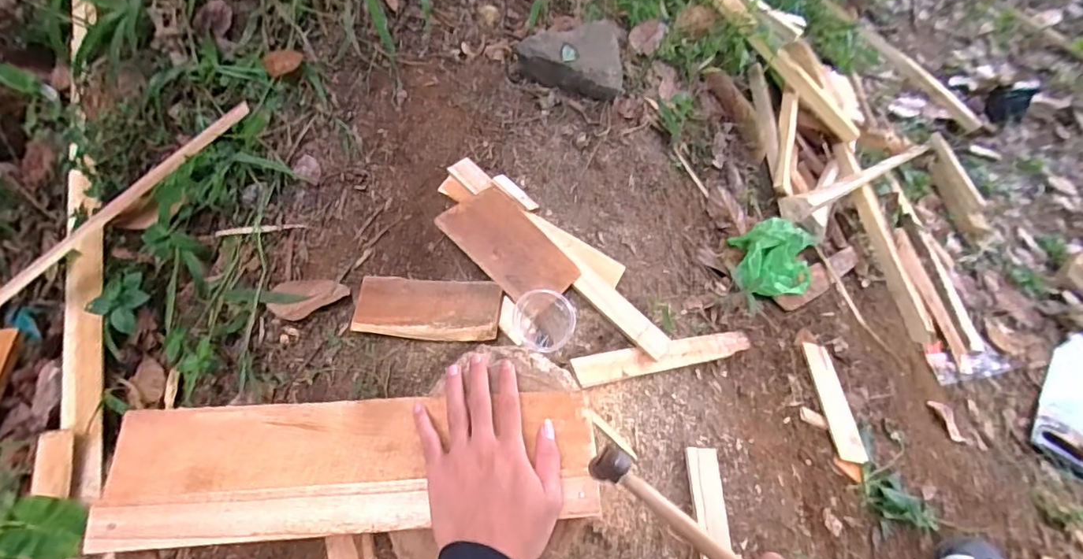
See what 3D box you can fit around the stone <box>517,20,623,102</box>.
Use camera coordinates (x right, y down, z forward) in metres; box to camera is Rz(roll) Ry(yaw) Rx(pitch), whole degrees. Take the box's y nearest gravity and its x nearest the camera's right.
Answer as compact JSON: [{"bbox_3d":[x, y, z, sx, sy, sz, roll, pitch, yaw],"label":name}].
[{"bbox_3d":[0.046,-0.361,0.857,0.169,0.087,0.097,-2,58,-5],"label":"stone"}]

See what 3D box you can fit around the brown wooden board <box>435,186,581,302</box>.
[{"bbox_3d":[-0.042,-0.045,0.703,0.183,0.012,0.106,44,58,10],"label":"brown wooden board"}]

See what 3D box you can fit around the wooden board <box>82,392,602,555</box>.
[{"bbox_3d":[-0.152,0.154,0.441,0.393,0.017,0.107,-3,58,-6],"label":"wooden board"}]

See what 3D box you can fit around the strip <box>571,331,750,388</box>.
[{"bbox_3d":[0.173,0.104,0.711,0.302,0.015,0.037,-5,56,-30],"label":"strip"}]

